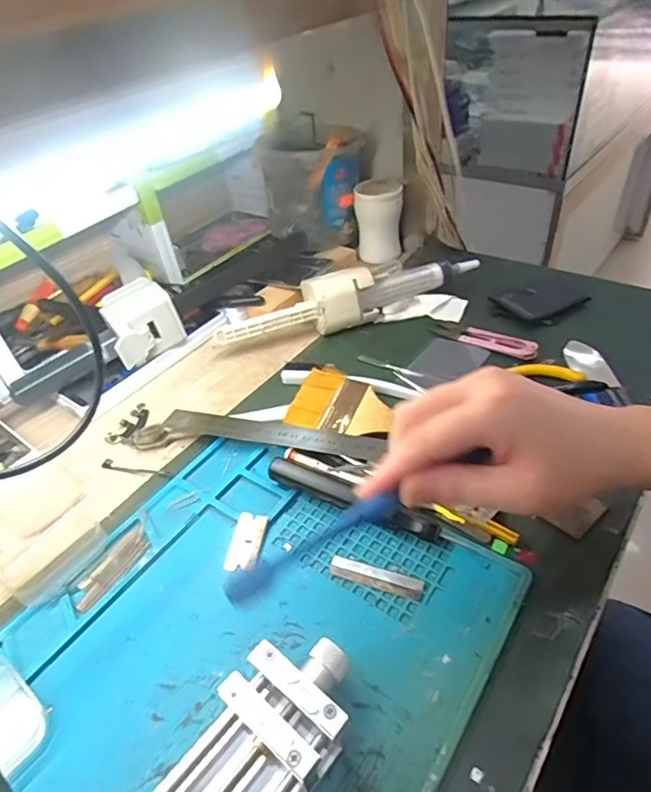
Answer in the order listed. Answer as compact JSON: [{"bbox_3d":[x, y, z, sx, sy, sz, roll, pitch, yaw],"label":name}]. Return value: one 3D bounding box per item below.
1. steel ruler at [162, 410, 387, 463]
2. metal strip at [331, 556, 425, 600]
[{"bbox_3d":[-0.043,0.028,0.418,0.214,0.004,0.028,8,38,16],"label":"steel ruler"},{"bbox_3d":[0.031,0.109,0.321,0.057,0.004,0.015,13,45,21],"label":"metal strip"}]

